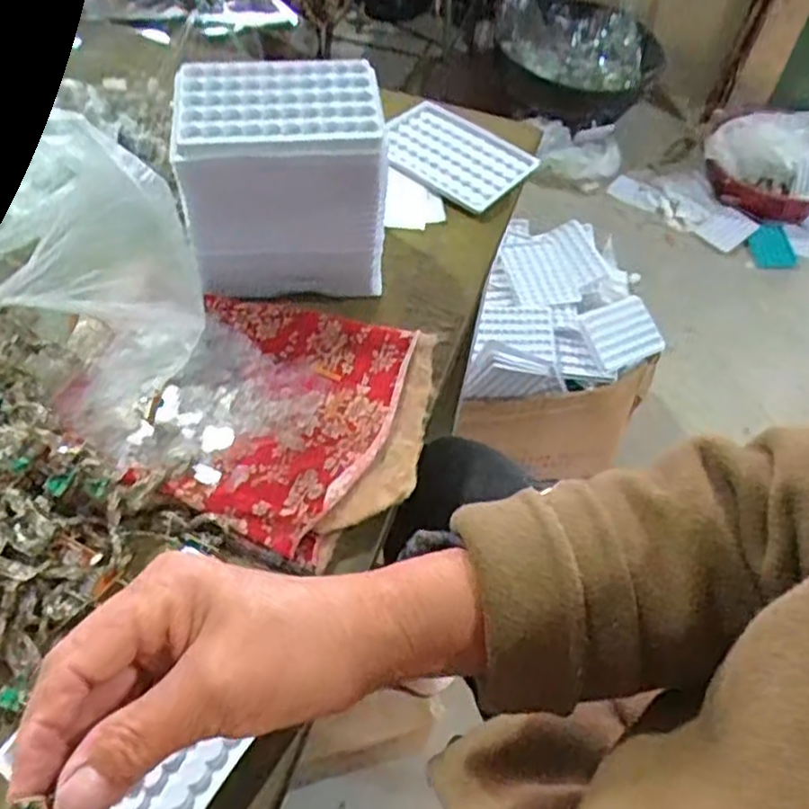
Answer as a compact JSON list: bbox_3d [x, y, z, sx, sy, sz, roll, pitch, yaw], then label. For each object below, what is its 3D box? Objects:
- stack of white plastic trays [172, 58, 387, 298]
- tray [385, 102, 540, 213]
[{"bbox_3d":[-0.079,-0.151,0.486,0.128,0.121,0.088,-1,55,-7],"label":"stack of white plastic trays"},{"bbox_3d":[0.039,-0.216,0.621,0.127,0.008,0.089,33,58,17],"label":"tray"}]

